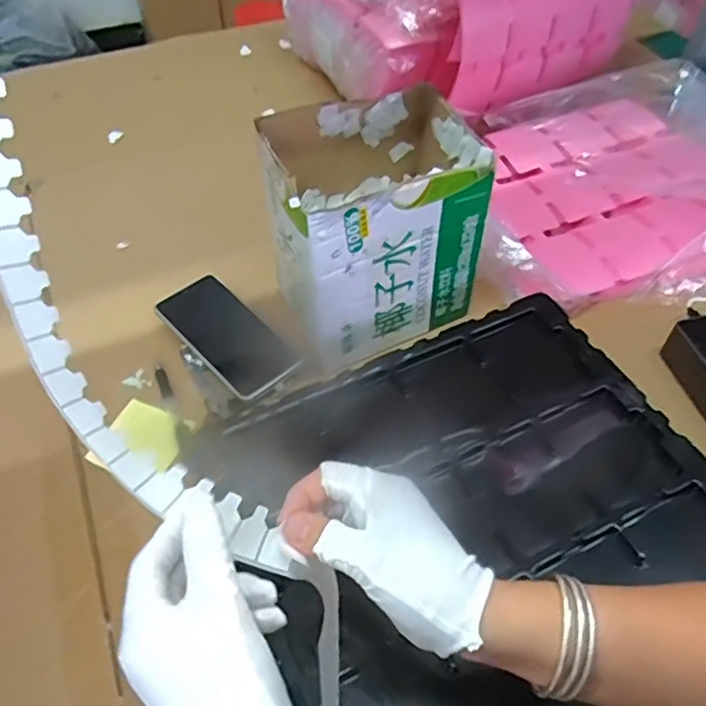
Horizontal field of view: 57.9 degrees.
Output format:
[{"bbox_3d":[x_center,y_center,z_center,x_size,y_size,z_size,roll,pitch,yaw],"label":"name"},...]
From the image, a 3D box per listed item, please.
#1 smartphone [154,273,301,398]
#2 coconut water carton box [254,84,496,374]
[{"bbox_3d":[-0.130,-0.020,0.669,0.080,0.010,0.158,-38,68,-24],"label":"smartphone"},{"bbox_3d":[0.019,-0.129,0.624,0.183,0.175,0.167,-17,54,-13],"label":"coconut water carton box"}]

